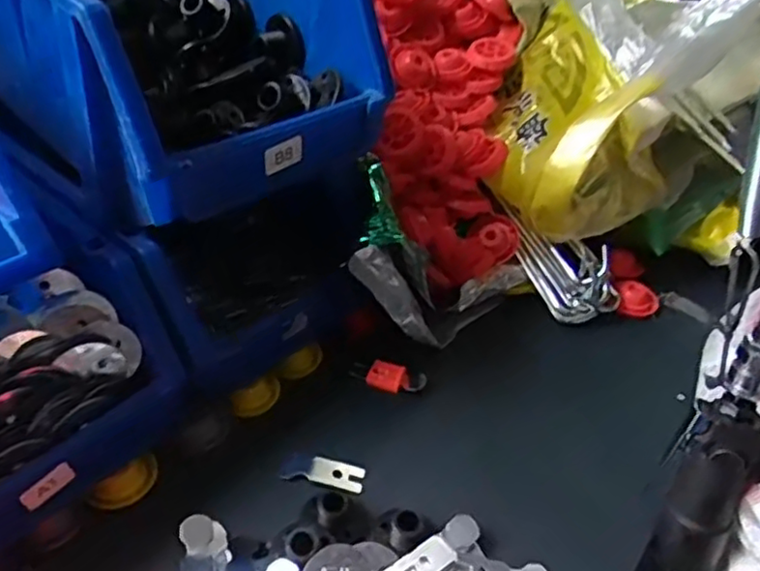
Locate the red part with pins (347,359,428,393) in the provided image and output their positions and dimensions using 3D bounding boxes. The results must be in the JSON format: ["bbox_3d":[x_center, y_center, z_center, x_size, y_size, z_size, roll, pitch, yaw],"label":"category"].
[{"bbox_3d":[0.007,0.074,0.548,0.058,0.011,0.025,21,41,16],"label":"red part with pins"}]

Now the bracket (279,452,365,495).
[{"bbox_3d":[-0.040,0.132,0.474,0.058,0.005,0.024,12,39,6],"label":"bracket"}]

